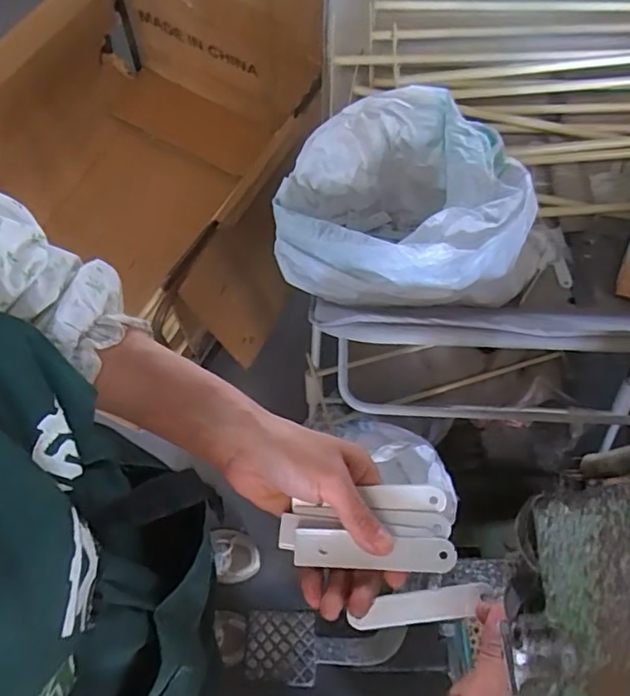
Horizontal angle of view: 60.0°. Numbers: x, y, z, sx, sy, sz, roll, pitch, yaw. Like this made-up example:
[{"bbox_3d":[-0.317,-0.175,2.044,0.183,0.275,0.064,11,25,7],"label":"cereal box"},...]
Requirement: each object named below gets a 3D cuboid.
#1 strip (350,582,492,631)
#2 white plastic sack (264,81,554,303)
[{"bbox_3d":[0.063,0.156,0.328,0.083,0.004,0.018,-11,67,8],"label":"strip"},{"bbox_3d":[0.112,-0.146,0.658,0.319,0.202,0.265,31,70,9],"label":"white plastic sack"}]

